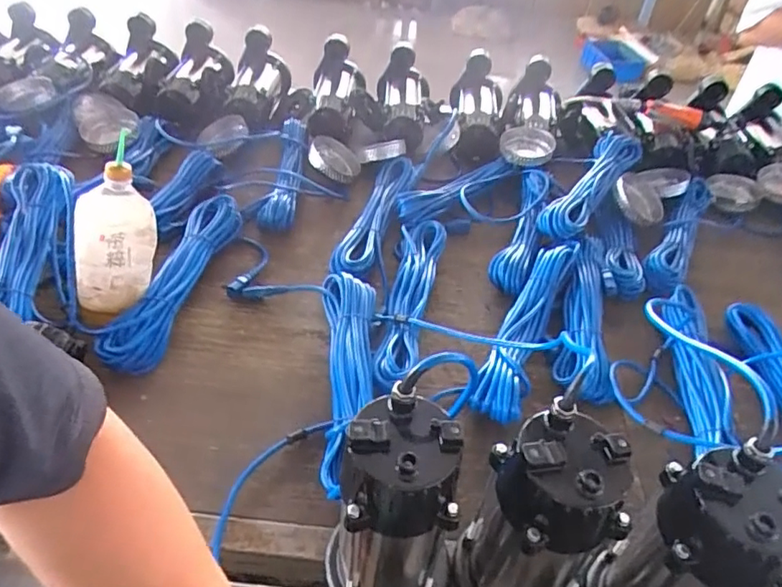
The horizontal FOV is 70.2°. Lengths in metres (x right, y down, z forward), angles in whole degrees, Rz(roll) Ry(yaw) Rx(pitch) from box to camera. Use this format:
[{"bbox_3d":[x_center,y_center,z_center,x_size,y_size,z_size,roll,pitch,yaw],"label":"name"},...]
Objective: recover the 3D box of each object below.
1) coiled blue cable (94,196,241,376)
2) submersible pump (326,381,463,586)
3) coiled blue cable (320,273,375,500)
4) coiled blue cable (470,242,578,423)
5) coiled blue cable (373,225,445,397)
[{"bbox_3d":[-0.320,-0.026,0.834,0.092,0.056,0.349,9,43,3],"label":"coiled blue cable"},{"bbox_3d":[0.008,0.218,0.468,0.111,0.246,0.157,-1,43,-9],"label":"submersible pump"},{"bbox_3d":[-0.061,0.106,0.712,0.072,0.066,0.344,3,43,-4],"label":"coiled blue cable"},{"bbox_3d":[0.194,0.034,0.796,0.079,0.052,0.355,21,44,15],"label":"coiled blue cable"},{"bbox_3d":[0.028,0.001,0.825,0.071,0.040,0.350,10,43,4],"label":"coiled blue cable"}]

